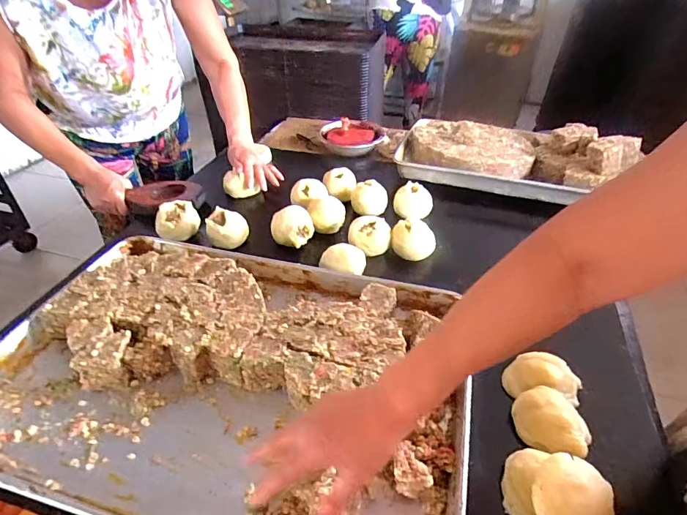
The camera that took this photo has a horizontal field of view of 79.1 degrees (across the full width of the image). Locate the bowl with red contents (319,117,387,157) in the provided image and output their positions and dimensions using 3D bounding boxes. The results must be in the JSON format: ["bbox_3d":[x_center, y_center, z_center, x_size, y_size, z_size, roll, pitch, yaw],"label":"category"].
[{"bbox_3d":[0.025,-0.326,1.150,0.185,0.056,0.165,-6,39,-9],"label":"bowl with red contents"}]

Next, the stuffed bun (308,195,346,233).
[{"bbox_3d":[-0.034,-0.086,0.845,0.072,0.052,0.062,-6,39,-9],"label":"stuffed bun"}]

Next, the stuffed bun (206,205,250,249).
[{"bbox_3d":[-0.218,-0.054,0.775,0.069,0.057,0.056,0,39,-1],"label":"stuffed bun"}]

